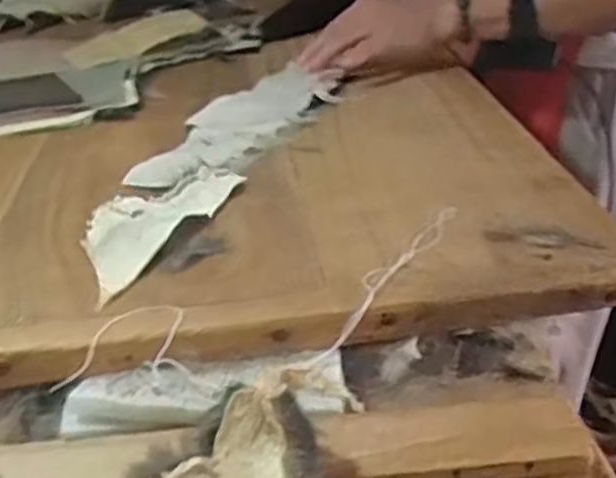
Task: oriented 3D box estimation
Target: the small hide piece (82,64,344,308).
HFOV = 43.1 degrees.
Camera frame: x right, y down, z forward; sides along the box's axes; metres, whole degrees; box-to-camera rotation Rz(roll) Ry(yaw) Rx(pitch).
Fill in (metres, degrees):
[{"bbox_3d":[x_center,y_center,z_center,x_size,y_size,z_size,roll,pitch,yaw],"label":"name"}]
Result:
[{"bbox_3d":[-0.082,-0.073,0.633,0.096,0.020,0.382,10,36,22],"label":"small hide piece"}]

